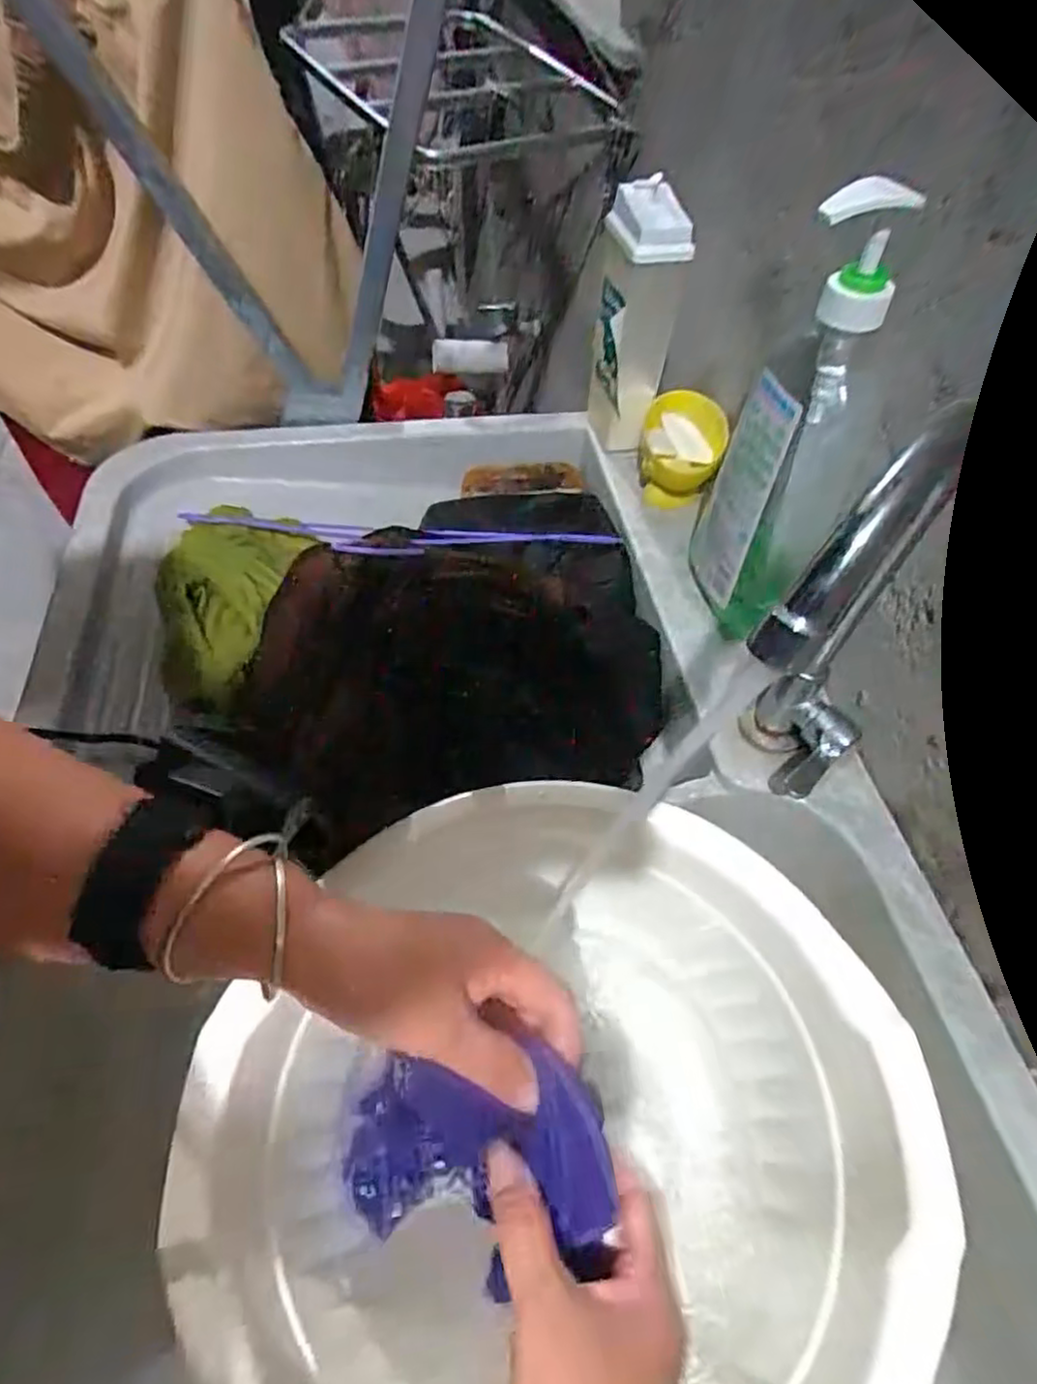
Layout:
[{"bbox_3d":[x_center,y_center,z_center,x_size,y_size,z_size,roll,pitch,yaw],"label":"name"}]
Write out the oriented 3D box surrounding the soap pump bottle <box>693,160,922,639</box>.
[{"bbox_3d":[0.164,-0.146,0.431,0.072,0.280,0.082,21,56,11],"label":"soap pump bottle"}]

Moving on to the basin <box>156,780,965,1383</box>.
[{"bbox_3d":[0.022,0.254,0.386,0.340,0.150,0.357,2,54,-3],"label":"basin"}]

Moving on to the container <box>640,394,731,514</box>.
[{"bbox_3d":[0.140,-0.206,0.607,0.070,0.061,0.087,16,55,7],"label":"container"}]

